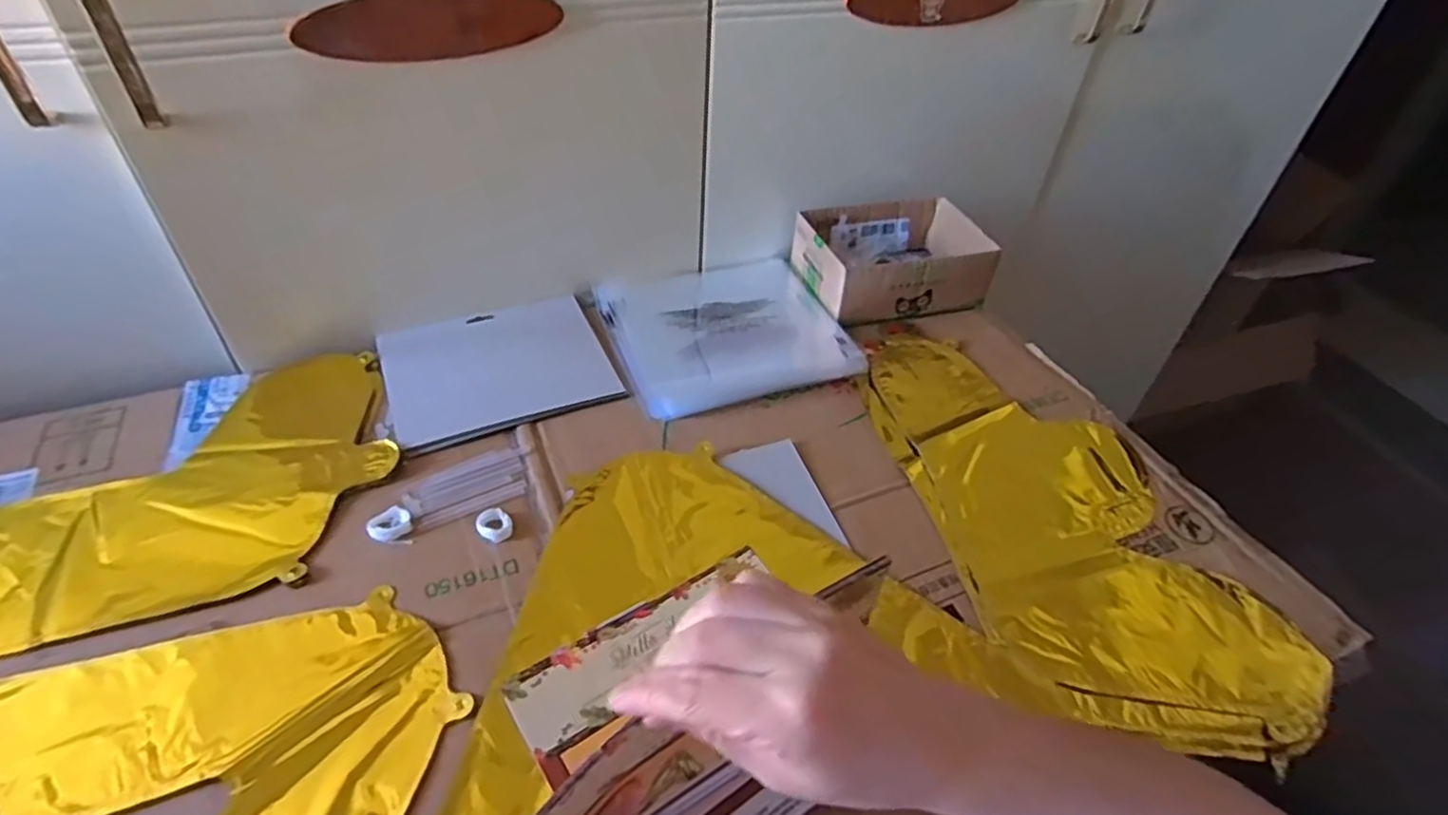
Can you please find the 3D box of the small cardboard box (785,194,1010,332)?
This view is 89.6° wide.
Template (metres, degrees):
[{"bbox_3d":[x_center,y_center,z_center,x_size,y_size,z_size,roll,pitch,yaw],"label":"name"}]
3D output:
[{"bbox_3d":[0.180,-0.166,0.796,0.186,0.062,0.150,-9,46,-14],"label":"small cardboard box"}]

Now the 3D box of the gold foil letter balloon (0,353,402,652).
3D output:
[{"bbox_3d":[-0.466,0.067,0.545,0.396,0.017,0.238,-12,47,-17],"label":"gold foil letter balloon"}]

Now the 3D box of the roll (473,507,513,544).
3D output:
[{"bbox_3d":[-0.172,0.086,0.544,0.025,0.008,0.031,-15,48,-19],"label":"roll"}]

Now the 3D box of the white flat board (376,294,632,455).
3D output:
[{"bbox_3d":[-0.209,-0.040,0.679,0.191,0.006,0.161,-17,48,-21],"label":"white flat board"}]

